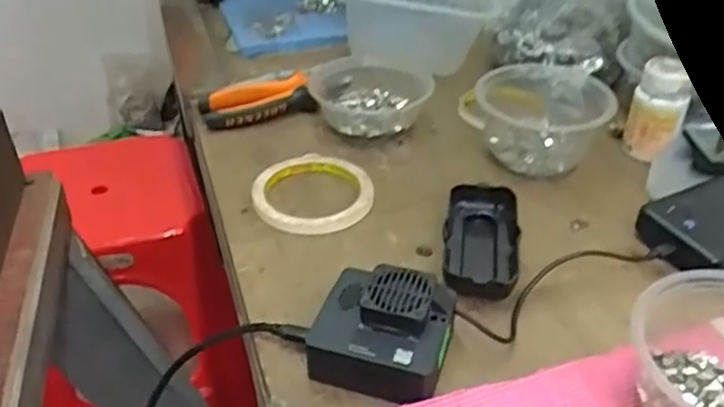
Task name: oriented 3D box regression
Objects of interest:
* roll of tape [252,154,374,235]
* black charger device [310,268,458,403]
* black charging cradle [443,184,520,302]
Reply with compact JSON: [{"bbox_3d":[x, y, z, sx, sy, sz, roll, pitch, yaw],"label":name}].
[{"bbox_3d":[-0.039,-0.009,0.555,0.094,0.015,0.097,-1,37,1],"label":"roll of tape"},{"bbox_3d":[0.013,0.078,0.417,0.081,0.042,0.073,12,39,18],"label":"black charger device"},{"bbox_3d":[0.088,0.027,0.503,0.052,0.022,0.108,4,37,7],"label":"black charging cradle"}]

